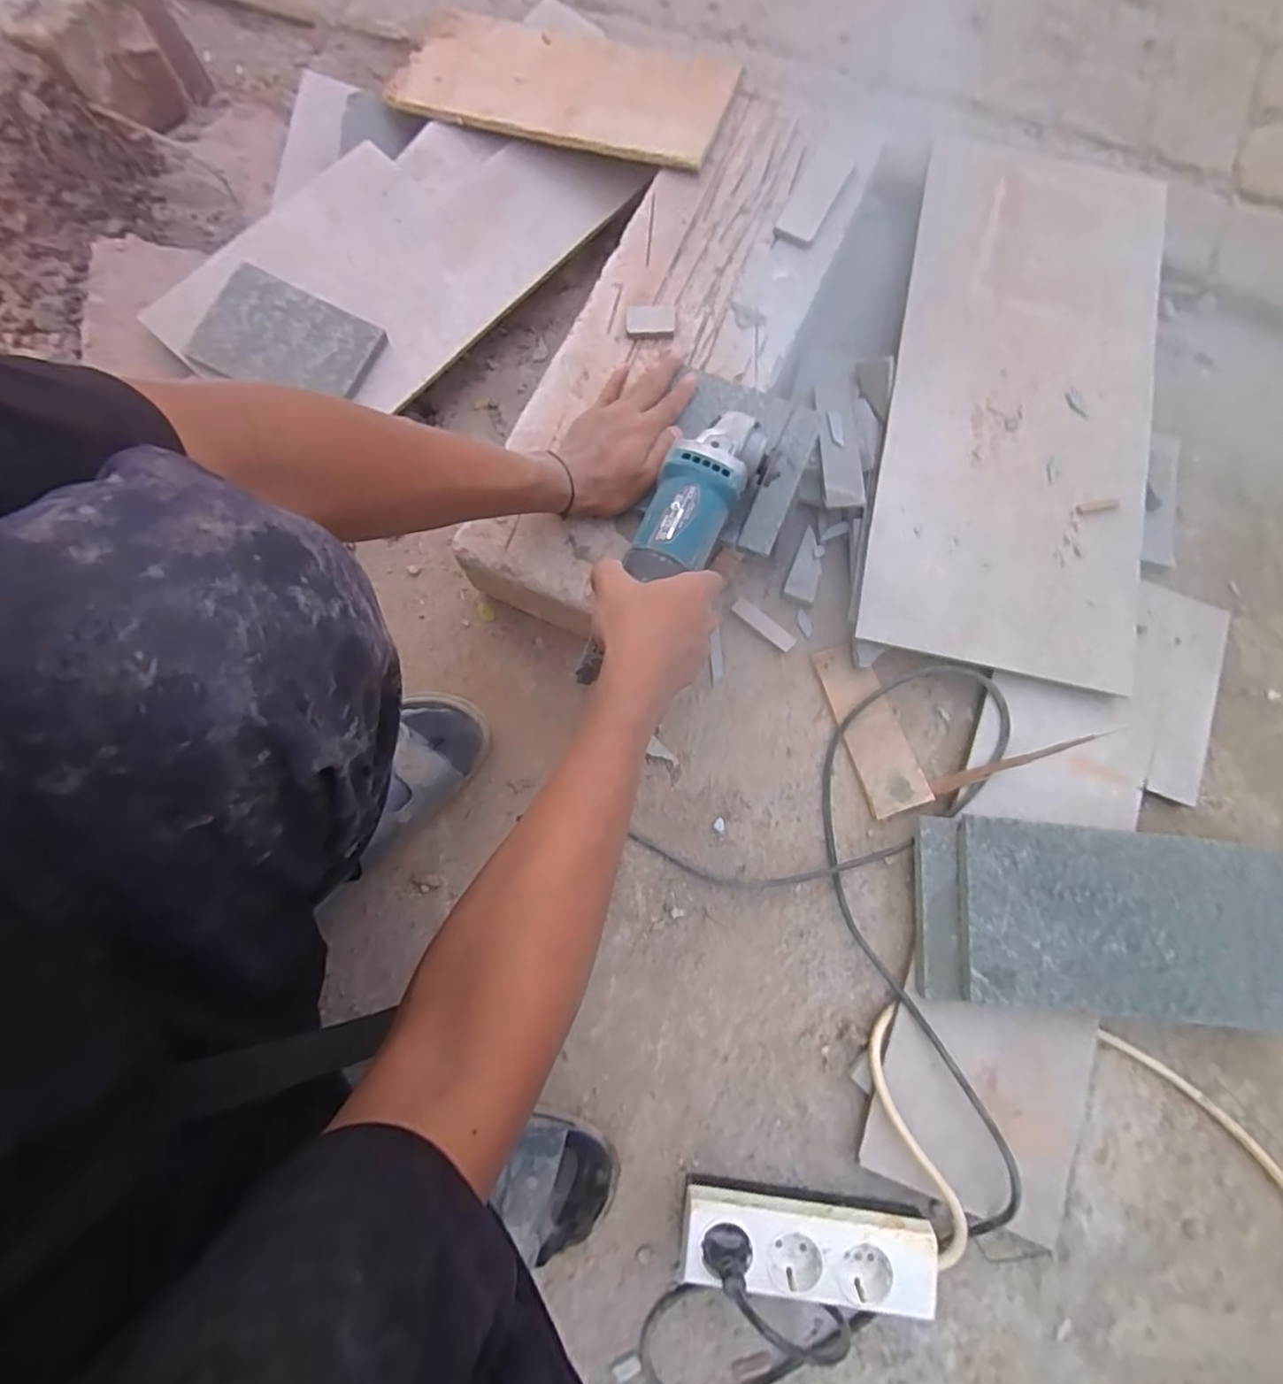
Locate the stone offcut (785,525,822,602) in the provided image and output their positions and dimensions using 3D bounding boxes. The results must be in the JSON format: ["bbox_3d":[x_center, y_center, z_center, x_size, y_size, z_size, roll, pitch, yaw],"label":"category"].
[{"bbox_3d":[0.171,-0.129,0.619,0.030,0.008,0.071,22,81,4],"label":"stone offcut"}]

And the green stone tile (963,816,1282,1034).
[{"bbox_3d":[0.420,0.199,0.516,0.295,0.014,0.155,7,77,-2],"label":"green stone tile"}]

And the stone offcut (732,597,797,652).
[{"bbox_3d":[0.121,-0.066,0.609,0.072,0.013,0.019,38,82,7],"label":"stone offcut"}]

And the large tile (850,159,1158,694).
[{"bbox_3d":[0.396,-0.305,0.629,0.273,0.012,0.584,12,79,-1],"label":"large tile"}]

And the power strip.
[{"bbox_3d":[0.125,0.428,0.474,0.187,0.050,0.066,8,77,2],"label":"power strip"}]

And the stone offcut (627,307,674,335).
[{"bbox_3d":[0.008,-0.346,0.566,0.044,0.004,0.030,-3,74,4],"label":"stone offcut"}]

